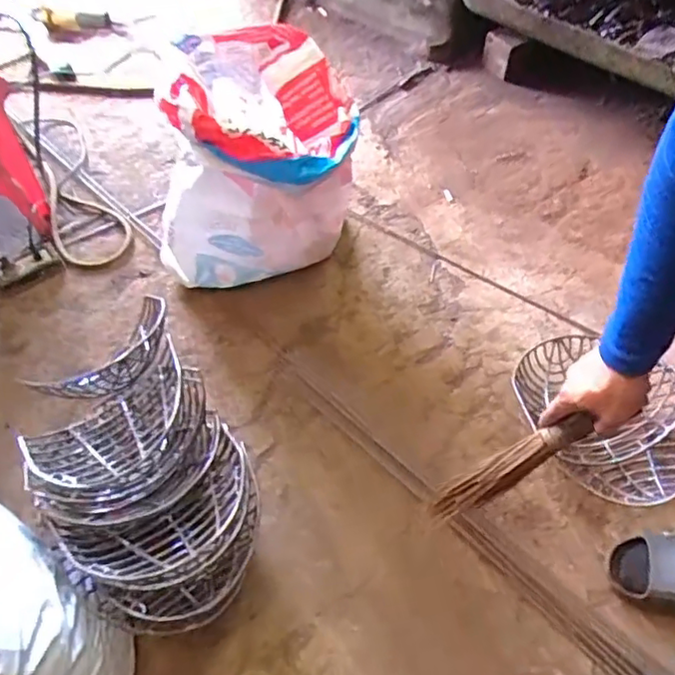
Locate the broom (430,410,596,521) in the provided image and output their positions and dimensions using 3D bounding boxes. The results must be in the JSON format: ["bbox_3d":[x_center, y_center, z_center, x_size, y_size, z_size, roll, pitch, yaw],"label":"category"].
[{"bbox_3d":[0.208,0.168,0.750,0.030,0.271,0.042,11,50,-30],"label":"broom"}]

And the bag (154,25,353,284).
[{"bbox_3d":[-0.139,-0.312,1.148,0.321,0.466,0.328,21,58,16],"label":"bag"}]

